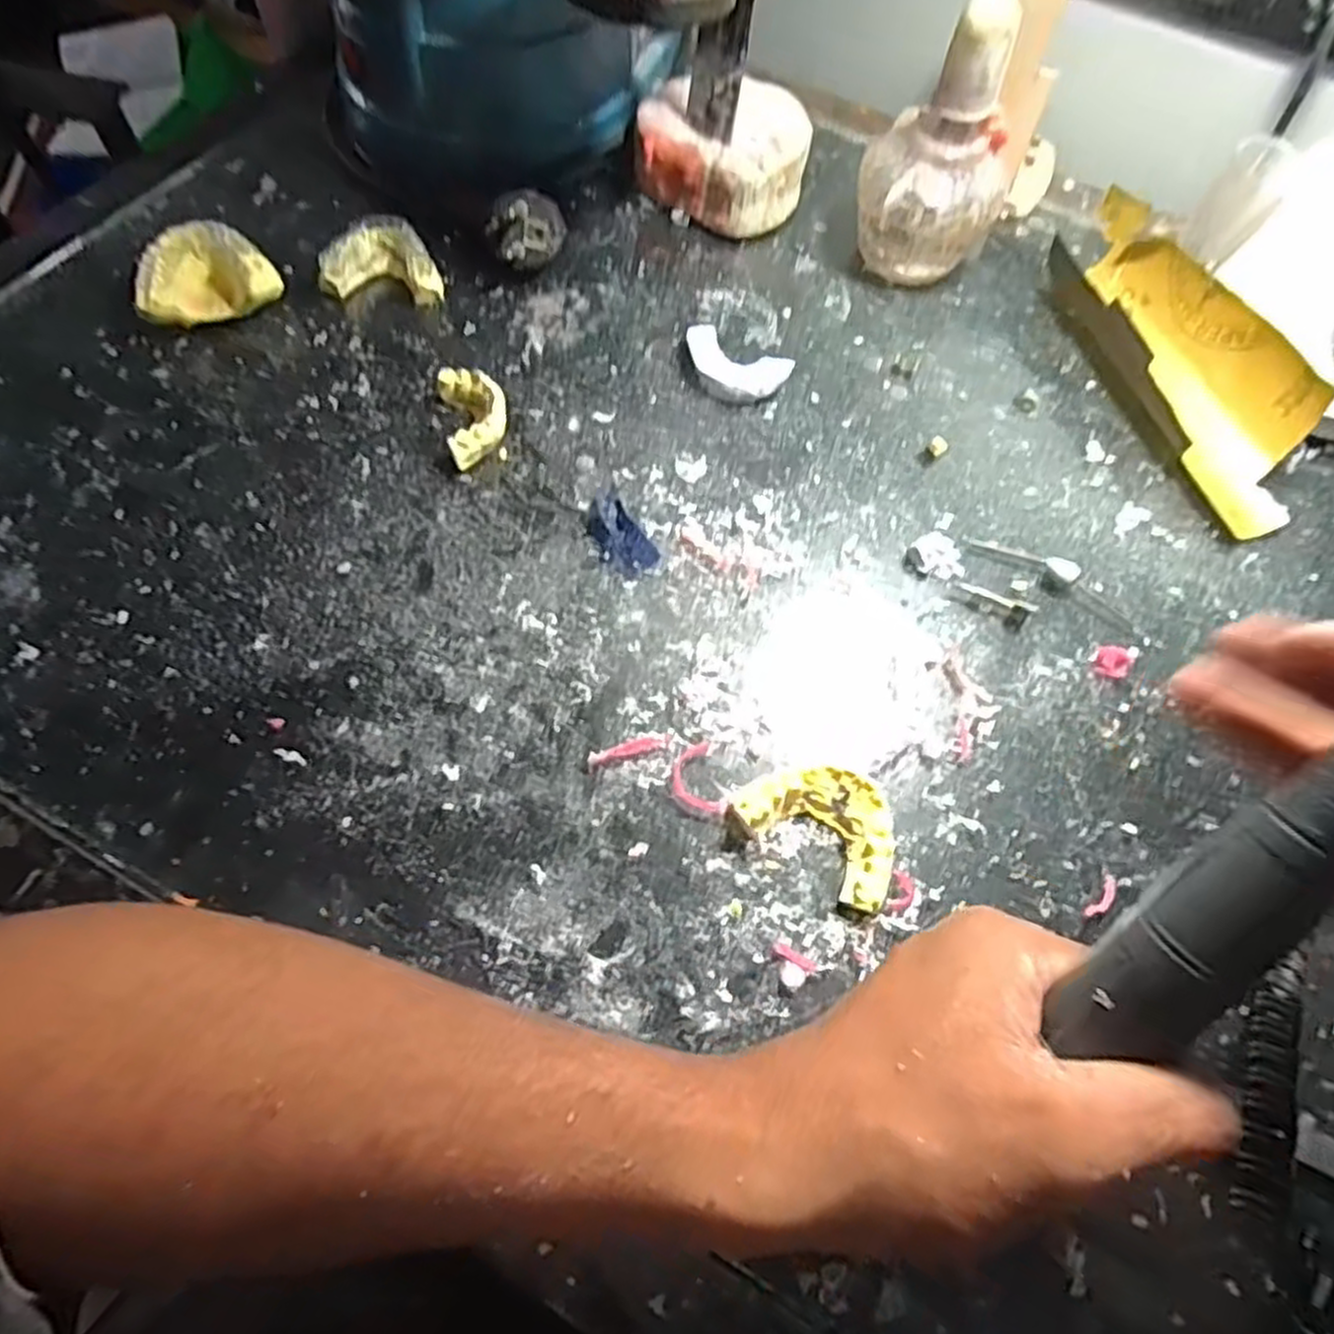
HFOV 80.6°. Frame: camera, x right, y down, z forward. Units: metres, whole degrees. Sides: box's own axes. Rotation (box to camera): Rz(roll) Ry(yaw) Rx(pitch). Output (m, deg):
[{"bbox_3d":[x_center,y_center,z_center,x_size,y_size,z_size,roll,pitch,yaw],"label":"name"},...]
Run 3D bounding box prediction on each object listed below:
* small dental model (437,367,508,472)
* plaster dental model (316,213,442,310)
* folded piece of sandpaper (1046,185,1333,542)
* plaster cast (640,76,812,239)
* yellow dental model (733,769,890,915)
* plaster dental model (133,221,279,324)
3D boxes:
[{"bbox_3d":[-0.089,-0.117,0.368,0.028,0.015,0.048,-12,65,-9],"label":"small dental model"},{"bbox_3d":[-0.148,-0.213,0.412,0.059,0.022,0.039,5,64,0],"label":"plaster dental model"},{"bbox_3d":[0.257,-0.165,0.402,0.064,0.039,0.213,-12,65,-9],"label":"folded piece of sandpaper"},{"bbox_3d":[0.034,-0.295,0.453,0.092,0.043,0.076,28,66,11],"label":"plaster cast"},{"bbox_3d":[0.059,0.058,0.292,0.061,0.013,0.038,36,68,14],"label":"yellow dental model"},{"bbox_3d":[-0.232,-0.196,0.397,0.062,0.026,0.050,-21,67,-13],"label":"plaster dental model"}]

